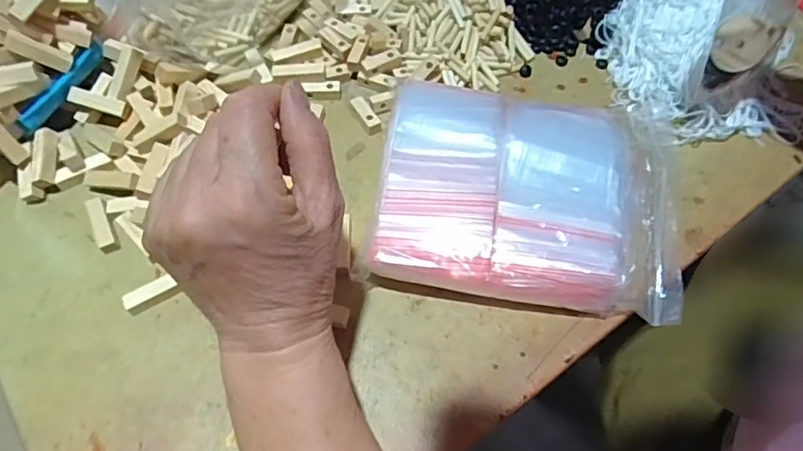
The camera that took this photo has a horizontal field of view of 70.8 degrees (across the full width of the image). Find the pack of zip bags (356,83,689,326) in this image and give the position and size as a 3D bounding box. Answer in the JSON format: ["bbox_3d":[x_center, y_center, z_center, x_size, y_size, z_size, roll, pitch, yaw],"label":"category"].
[{"bbox_3d":[0.080,-0.026,0.388,0.192,0.041,0.165,10,61,3],"label":"pack of zip bags"}]

